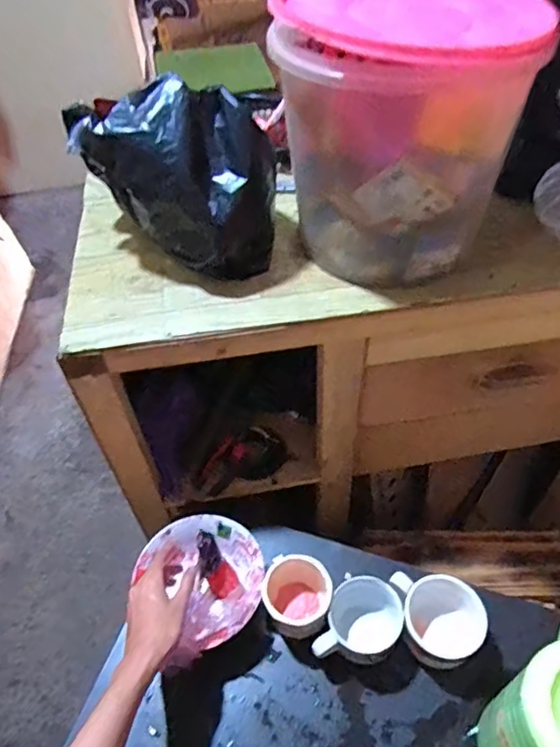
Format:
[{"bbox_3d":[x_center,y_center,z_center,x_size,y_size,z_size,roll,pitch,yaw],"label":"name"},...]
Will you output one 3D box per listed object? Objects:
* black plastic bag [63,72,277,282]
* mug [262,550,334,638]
[{"bbox_3d":[-0.117,-0.232,0.624,0.178,0.167,0.227,-27,52,-17],"label":"black plastic bag"},{"bbox_3d":[0.020,0.256,0.622,0.073,0.069,0.074,-3,49,3],"label":"mug"}]

